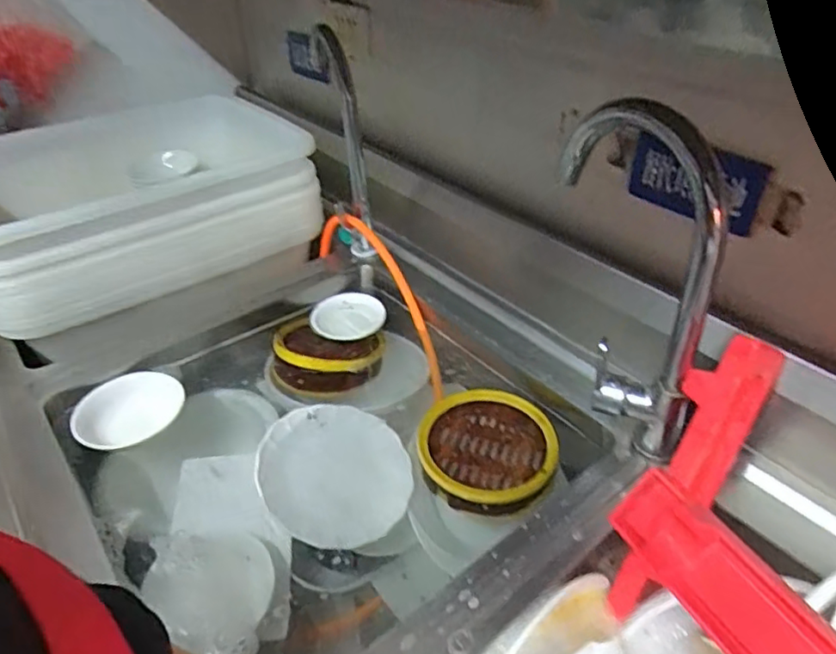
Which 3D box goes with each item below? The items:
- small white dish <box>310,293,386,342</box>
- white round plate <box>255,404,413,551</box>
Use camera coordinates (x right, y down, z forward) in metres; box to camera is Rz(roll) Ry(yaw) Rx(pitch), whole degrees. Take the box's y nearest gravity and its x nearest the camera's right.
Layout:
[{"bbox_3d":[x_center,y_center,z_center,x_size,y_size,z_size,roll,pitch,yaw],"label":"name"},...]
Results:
[{"bbox_3d":[-0.110,-0.014,0.934,0.113,0.025,0.101,-3,37,-5],"label":"small white dish"},{"bbox_3d":[-0.099,0.171,0.707,0.175,0.013,0.182,9,42,-9],"label":"white round plate"}]

